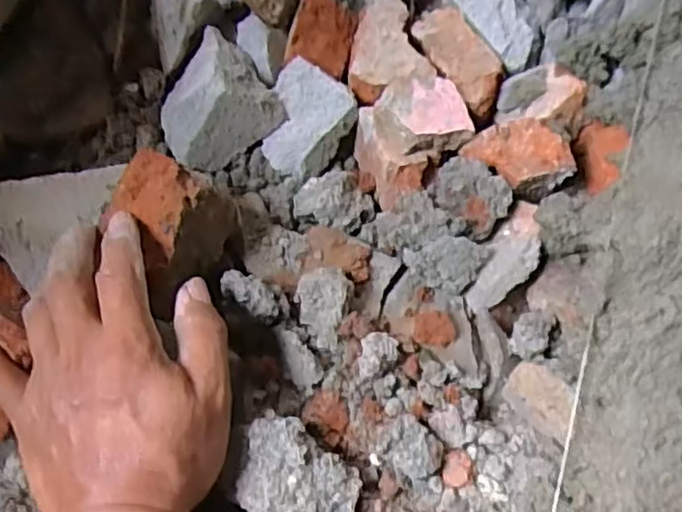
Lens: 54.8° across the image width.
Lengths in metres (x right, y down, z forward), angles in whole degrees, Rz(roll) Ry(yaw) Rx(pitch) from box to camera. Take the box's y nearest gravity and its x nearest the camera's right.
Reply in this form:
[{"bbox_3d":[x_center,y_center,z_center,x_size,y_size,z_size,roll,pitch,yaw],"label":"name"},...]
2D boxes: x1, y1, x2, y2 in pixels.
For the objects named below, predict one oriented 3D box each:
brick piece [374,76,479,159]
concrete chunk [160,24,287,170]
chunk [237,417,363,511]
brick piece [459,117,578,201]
[{"bbox_3d":[0.047,-0.084,0.384,0.052,0.018,0.046,-14,71,-2],"label":"brick piece"},{"bbox_3d":[-0.083,-0.101,0.403,0.072,0.038,0.074,-38,74,-10],"label":"concrete chunk"},{"bbox_3d":[-0.019,0.110,0.325,0.055,0.037,0.048,13,72,7],"label":"chunk"},{"bbox_3d":[0.105,-0.057,0.389,0.047,0.023,0.049,-32,73,-8],"label":"brick piece"}]

